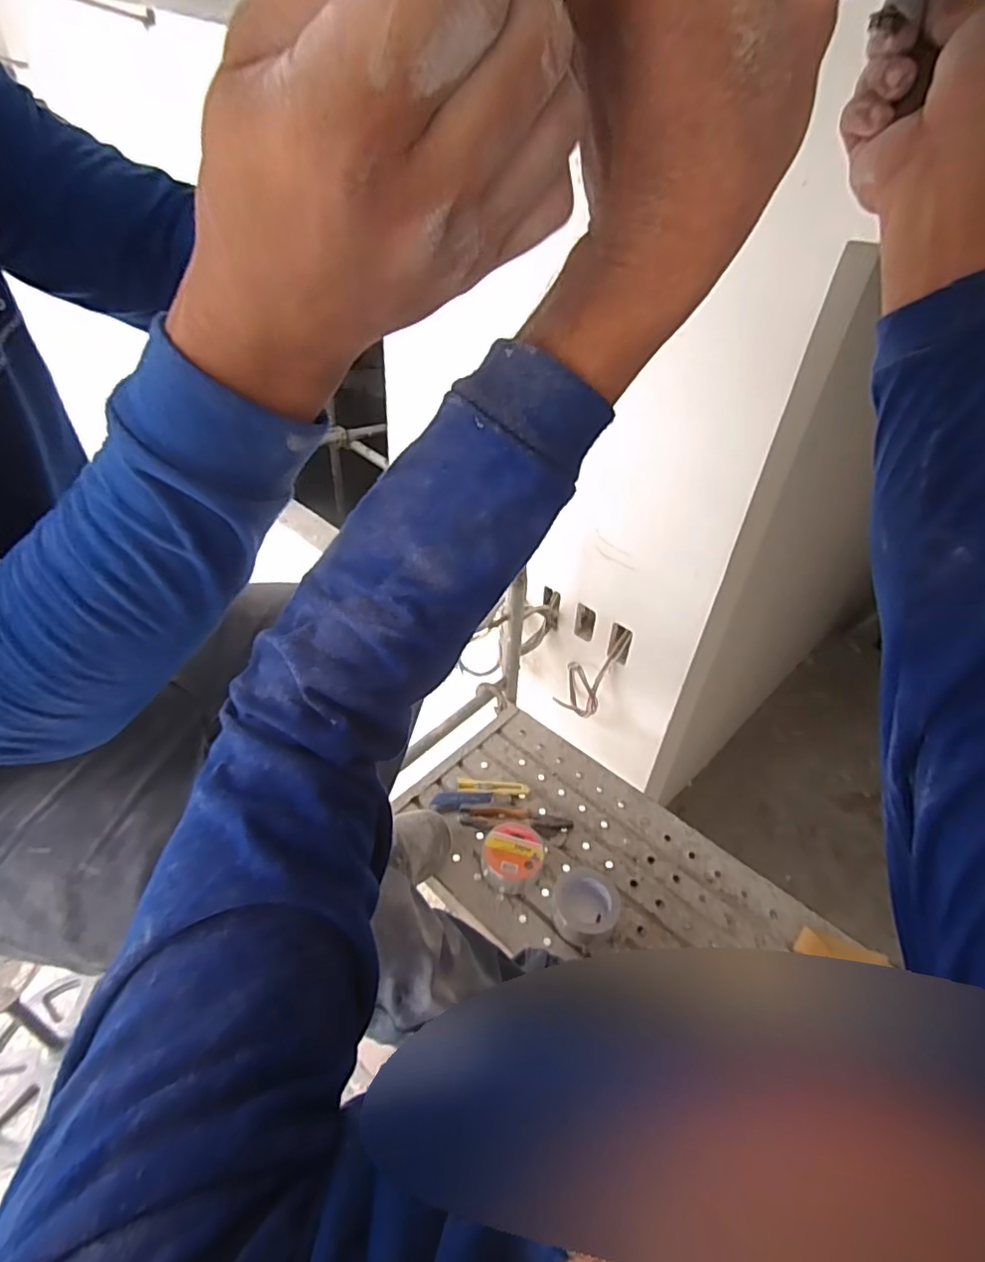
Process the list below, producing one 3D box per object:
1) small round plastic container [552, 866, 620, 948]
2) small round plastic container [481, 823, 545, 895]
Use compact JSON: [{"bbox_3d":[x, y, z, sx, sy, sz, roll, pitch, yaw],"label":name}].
[{"bbox_3d":[0.150,0.449,0.934,0.102,0.053,0.108,3,38,-2],"label":"small round plastic container"},{"bbox_3d":[0.036,0.388,0.985,0.102,0.051,0.102,3,38,-2],"label":"small round plastic container"}]

